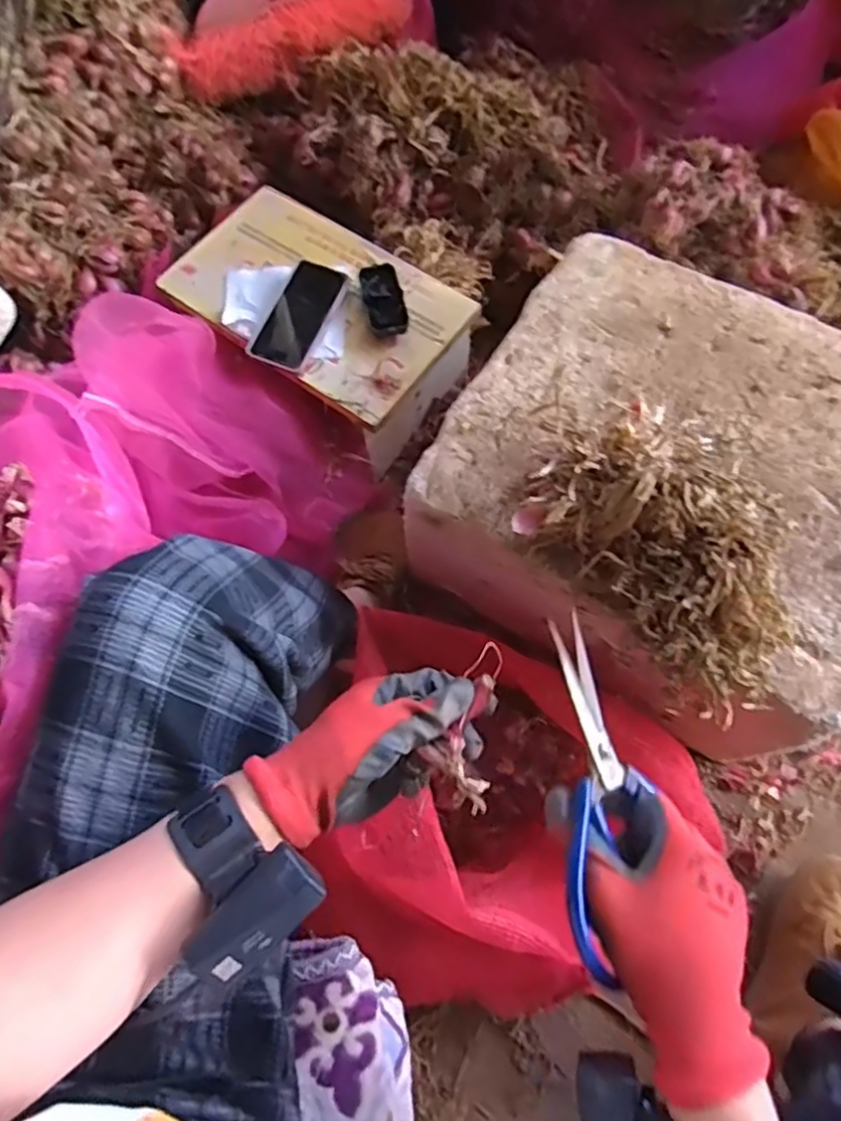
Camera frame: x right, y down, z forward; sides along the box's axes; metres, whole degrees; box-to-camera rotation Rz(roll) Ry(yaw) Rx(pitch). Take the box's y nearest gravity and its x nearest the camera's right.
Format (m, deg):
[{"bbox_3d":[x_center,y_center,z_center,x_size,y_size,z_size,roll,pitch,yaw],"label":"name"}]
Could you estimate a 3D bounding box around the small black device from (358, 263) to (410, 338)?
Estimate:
[{"bbox_3d":[-0.046,-0.331,0.824,0.048,0.019,0.099,-13,68,-3],"label":"small black device"}]

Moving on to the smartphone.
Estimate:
[{"bbox_3d":[-0.156,-0.319,0.840,0.080,0.010,0.158,24,78,0],"label":"smartphone"}]

